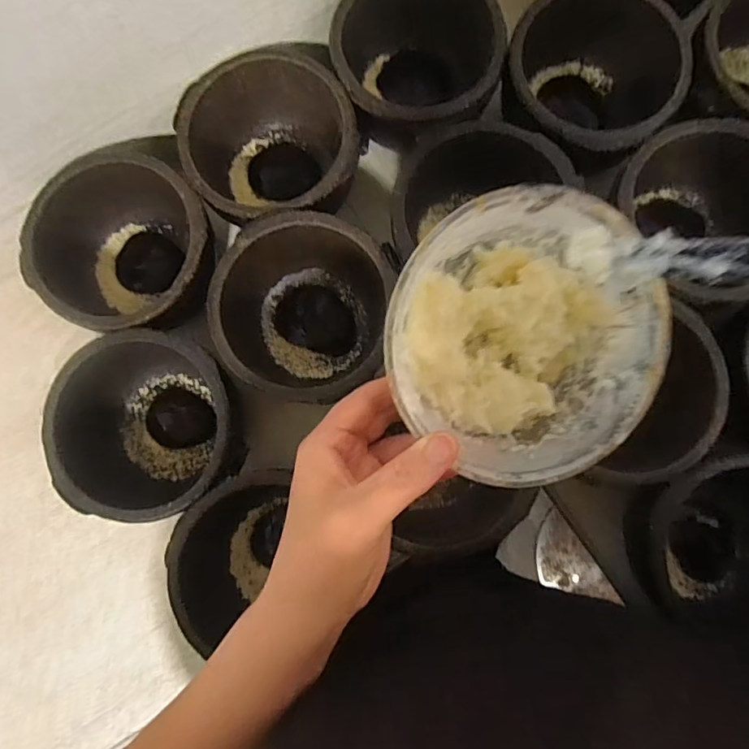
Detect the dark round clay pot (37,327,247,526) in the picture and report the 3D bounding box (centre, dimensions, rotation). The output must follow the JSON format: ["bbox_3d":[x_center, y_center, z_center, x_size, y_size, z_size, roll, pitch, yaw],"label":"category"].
[{"bbox_3d":[-0.181,0.037,0.432,0.140,0.087,0.129,0,84,2],"label":"dark round clay pot"}]

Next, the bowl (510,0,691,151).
[{"bbox_3d":[0.184,-0.252,0.447,0.140,0.080,0.140,0,84,2],"label":"bowl"}]

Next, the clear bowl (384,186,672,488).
[{"bbox_3d":[0.077,-0.015,0.267,0.133,0.079,0.134,0,84,2],"label":"clear bowl"}]

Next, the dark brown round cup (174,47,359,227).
[{"bbox_3d":[-0.088,-0.200,0.457,0.140,0.085,0.150,0,84,2],"label":"dark brown round cup"}]

